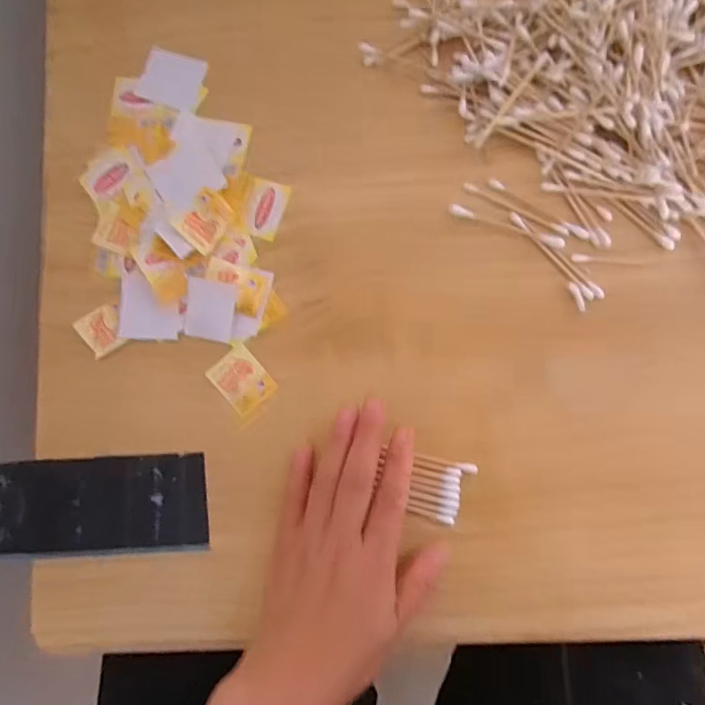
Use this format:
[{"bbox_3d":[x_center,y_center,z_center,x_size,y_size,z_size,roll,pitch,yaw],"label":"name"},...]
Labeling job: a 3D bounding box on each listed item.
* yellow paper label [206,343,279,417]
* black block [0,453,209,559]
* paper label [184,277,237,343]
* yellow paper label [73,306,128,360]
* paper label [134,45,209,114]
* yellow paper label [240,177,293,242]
[{"bbox_3d":[-0.071,0.017,0.324,0.030,0.004,0.037,-41,83,0],"label":"yellow paper label"},{"bbox_3d":[-0.181,0.100,0.328,0.177,0.015,0.060,-4,84,4],"label":"black block"},{"bbox_3d":[-0.092,-0.027,0.326,0.032,0.005,0.037,10,86,5],"label":"paper label"},{"bbox_3d":[-0.165,-0.014,0.333,0.025,0.007,0.030,-35,83,1],"label":"yellow paper label"},{"bbox_3d":[-0.124,-0.189,0.351,0.042,0.006,0.041,18,83,2],"label":"paper label"},{"bbox_3d":[-0.058,-0.096,0.337,0.026,0.004,0.039,16,86,6],"label":"yellow paper label"}]

